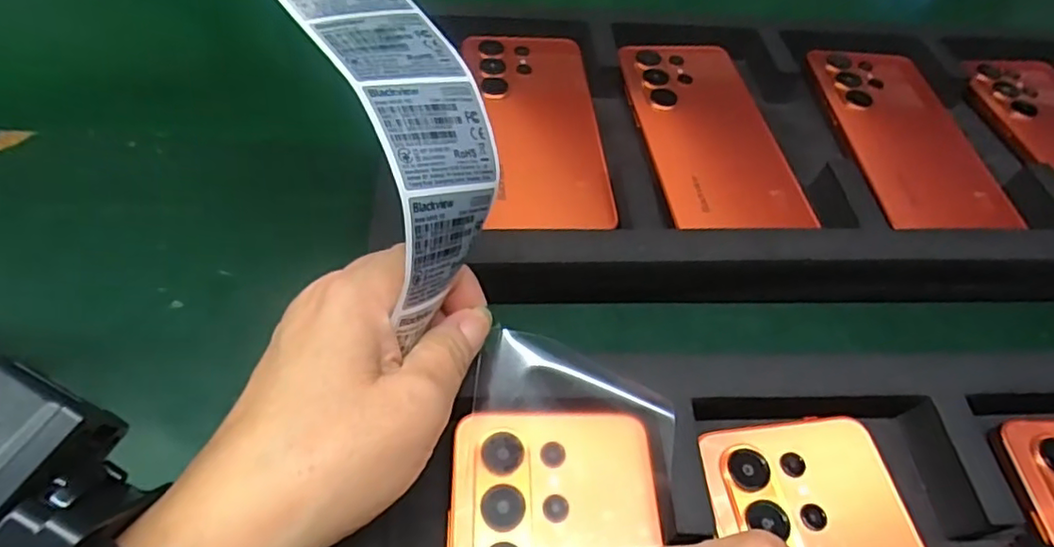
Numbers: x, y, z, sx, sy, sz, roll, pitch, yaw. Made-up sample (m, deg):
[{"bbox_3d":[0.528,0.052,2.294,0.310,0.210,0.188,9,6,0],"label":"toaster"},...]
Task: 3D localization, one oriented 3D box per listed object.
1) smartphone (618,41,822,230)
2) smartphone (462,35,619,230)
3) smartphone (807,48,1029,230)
[{"bbox_3d":[0.105,-0.088,0.351,0.078,0.008,0.156,-4,51,-8],"label":"smartphone"},{"bbox_3d":[0.005,-0.088,0.345,0.072,0.009,0.163,-1,51,-6],"label":"smartphone"},{"bbox_3d":[0.230,-0.090,0.368,0.080,0.010,0.168,3,54,-3],"label":"smartphone"}]

